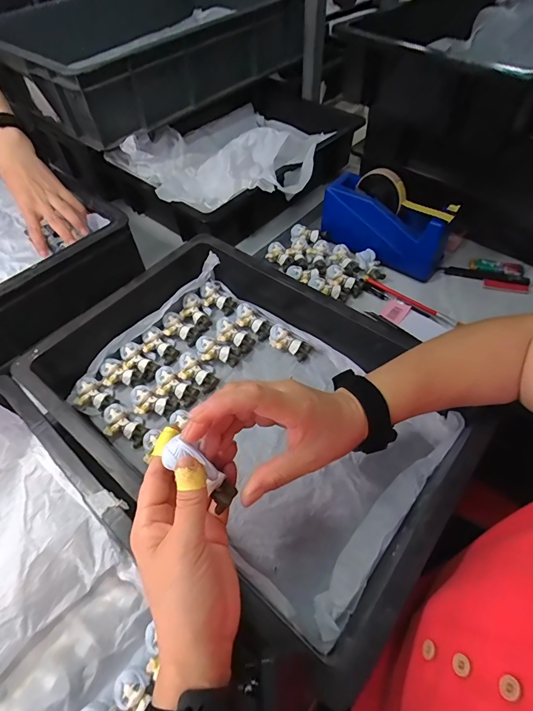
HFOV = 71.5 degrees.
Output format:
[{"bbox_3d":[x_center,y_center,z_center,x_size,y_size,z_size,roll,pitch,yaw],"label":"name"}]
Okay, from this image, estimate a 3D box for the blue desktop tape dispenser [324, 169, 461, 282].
[{"bbox_3d":[0.190,-0.216,0.583,0.205,0.106,0.059,36,62,25],"label":"blue desktop tape dispenser"}]

